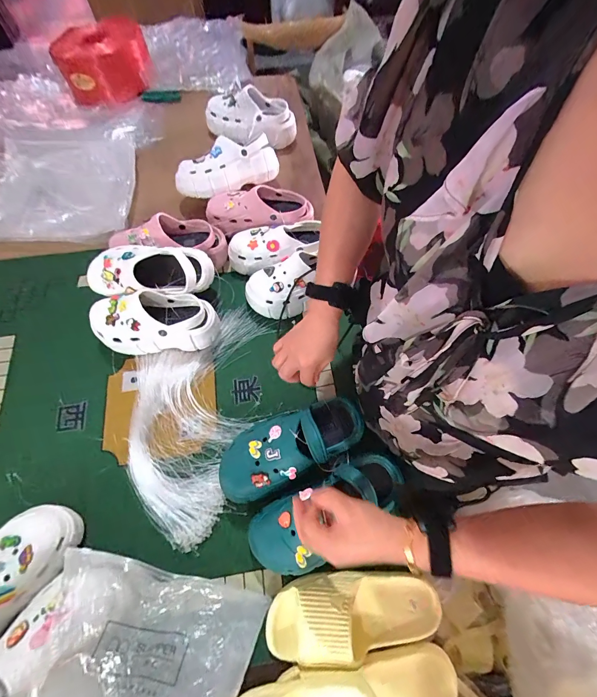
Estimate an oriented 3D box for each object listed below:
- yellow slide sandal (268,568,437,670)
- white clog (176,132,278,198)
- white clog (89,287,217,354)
[{"bbox_3d":[0.085,0.398,0.494,0.266,0.065,0.110,-4,64,-2],"label":"yellow slide sandal"},{"bbox_3d":[-0.173,-0.456,0.829,0.266,0.088,0.096,-29,67,-14],"label":"white clog"},{"bbox_3d":[-0.287,-0.048,0.674,0.240,0.112,0.096,-2,64,-2],"label":"white clog"}]

